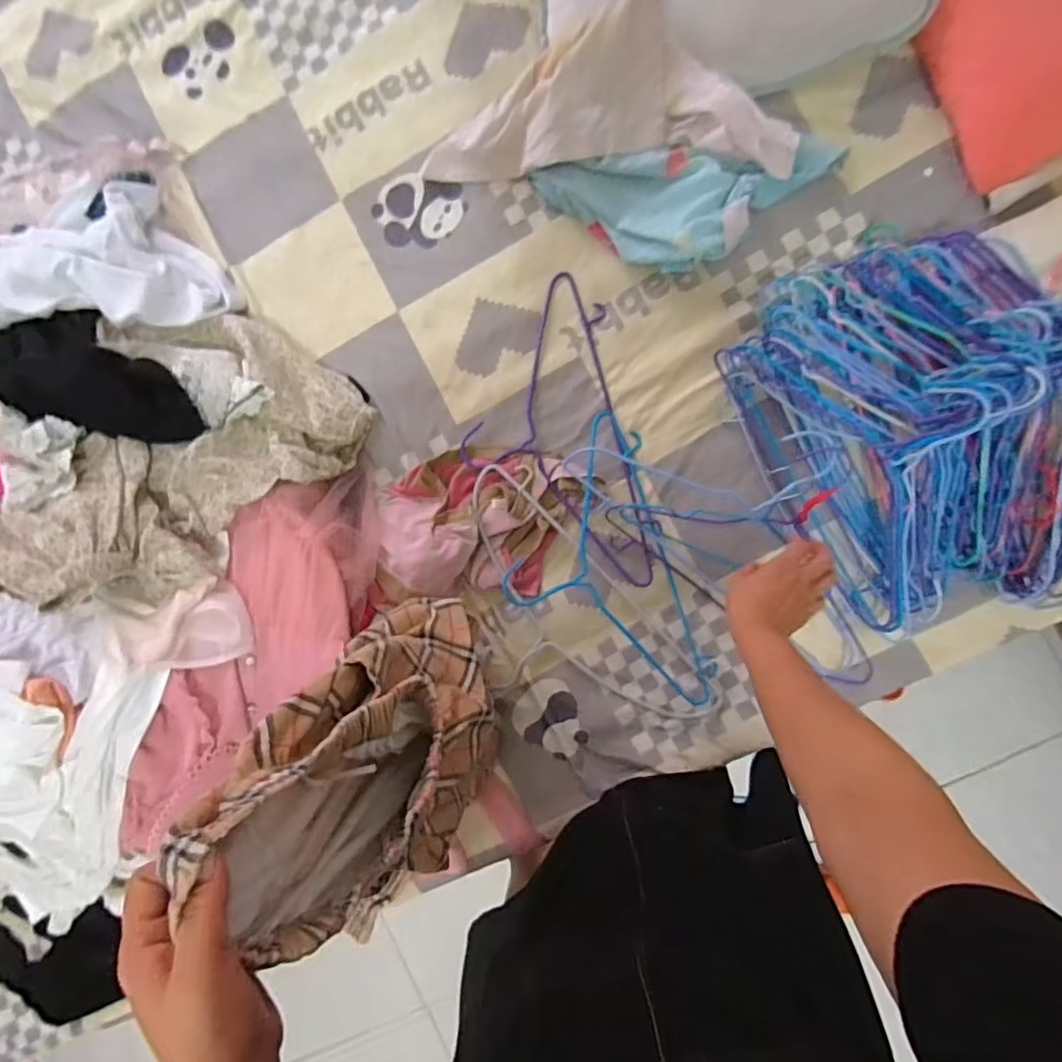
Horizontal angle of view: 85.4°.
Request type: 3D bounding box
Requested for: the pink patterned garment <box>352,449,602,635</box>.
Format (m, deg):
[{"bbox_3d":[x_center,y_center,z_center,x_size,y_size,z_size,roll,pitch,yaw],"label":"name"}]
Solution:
[{"bbox_3d":[-0.072,-0.001,0.769,0.311,0.046,0.221,-4,89,5],"label":"pink patterned garment"}]

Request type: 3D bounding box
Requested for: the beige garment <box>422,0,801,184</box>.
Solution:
[{"bbox_3d":[0.095,-0.538,0.719,0.464,0.103,0.152,5,92,6],"label":"beige garment"}]

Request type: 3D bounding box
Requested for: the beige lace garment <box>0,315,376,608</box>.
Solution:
[{"bbox_3d":[-0.482,-0.117,0.752,0.479,0.152,0.380,-30,87,4],"label":"beige lace garment"}]

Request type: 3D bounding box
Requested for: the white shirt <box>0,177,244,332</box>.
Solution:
[{"bbox_3d":[-0.647,-0.380,0.811,0.437,0.073,0.216,-4,89,5],"label":"white shirt"}]

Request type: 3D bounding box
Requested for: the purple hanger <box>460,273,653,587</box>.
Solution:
[{"bbox_3d":[0.018,-0.124,0.773,0.221,0.020,0.425,-10,87,5],"label":"purple hanger"}]

